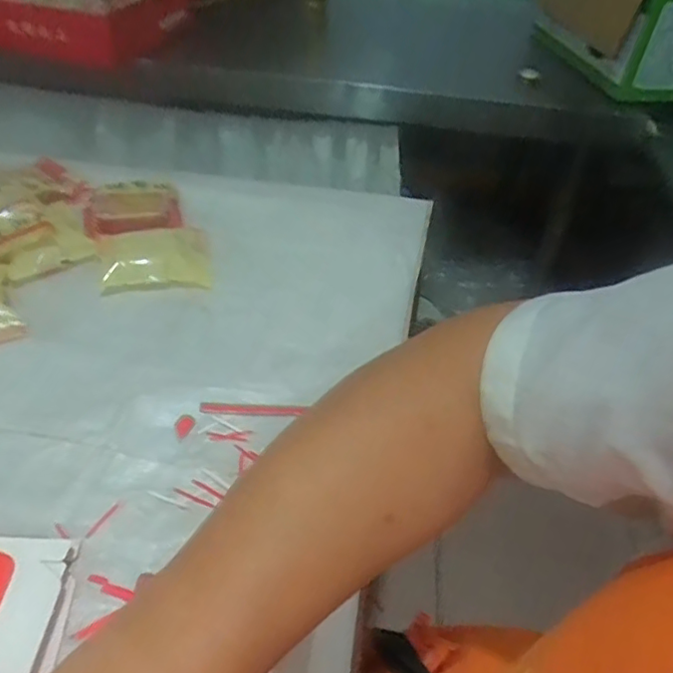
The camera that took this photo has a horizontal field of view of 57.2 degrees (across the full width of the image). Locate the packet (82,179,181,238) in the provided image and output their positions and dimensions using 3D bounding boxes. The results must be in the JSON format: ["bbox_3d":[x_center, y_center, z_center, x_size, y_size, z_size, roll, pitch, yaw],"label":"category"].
[{"bbox_3d":[-0.258,-0.164,0.783,0.112,0.023,0.100,-9,45,-16],"label":"packet"}]

